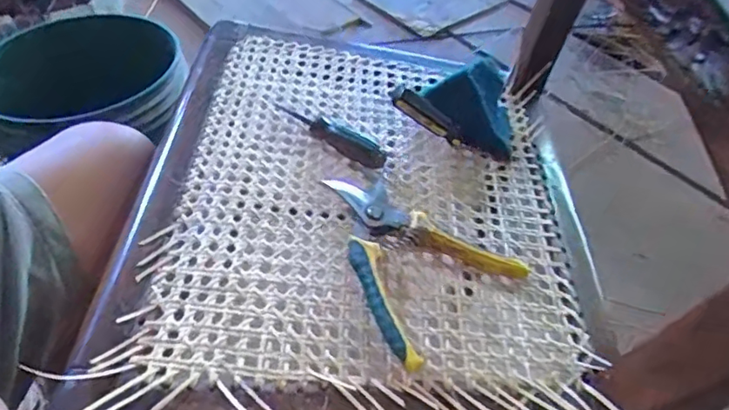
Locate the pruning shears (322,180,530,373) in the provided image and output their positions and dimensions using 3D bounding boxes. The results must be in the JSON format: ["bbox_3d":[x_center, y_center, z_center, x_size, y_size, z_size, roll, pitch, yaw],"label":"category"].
[{"bbox_3d":[0.030,0.032,0.468,0.140,0.021,0.169,-32,59,-29],"label":"pruning shears"}]

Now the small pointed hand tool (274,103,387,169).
[{"bbox_3d":[-0.033,-0.074,0.556,0.136,0.016,0.030,34,54,22],"label":"small pointed hand tool"}]

